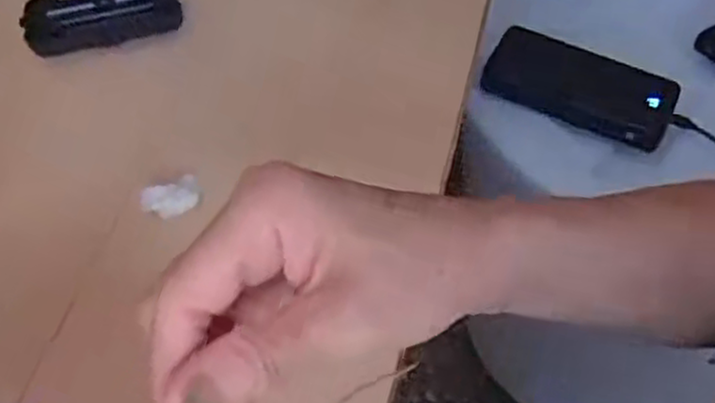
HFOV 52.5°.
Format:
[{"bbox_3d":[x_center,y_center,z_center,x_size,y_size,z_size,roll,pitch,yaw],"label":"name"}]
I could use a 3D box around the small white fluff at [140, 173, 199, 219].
[{"bbox_3d":[-0.117,-0.002,0.454,0.035,0.017,0.016,-20,57,-10],"label":"small white fluff"}]

